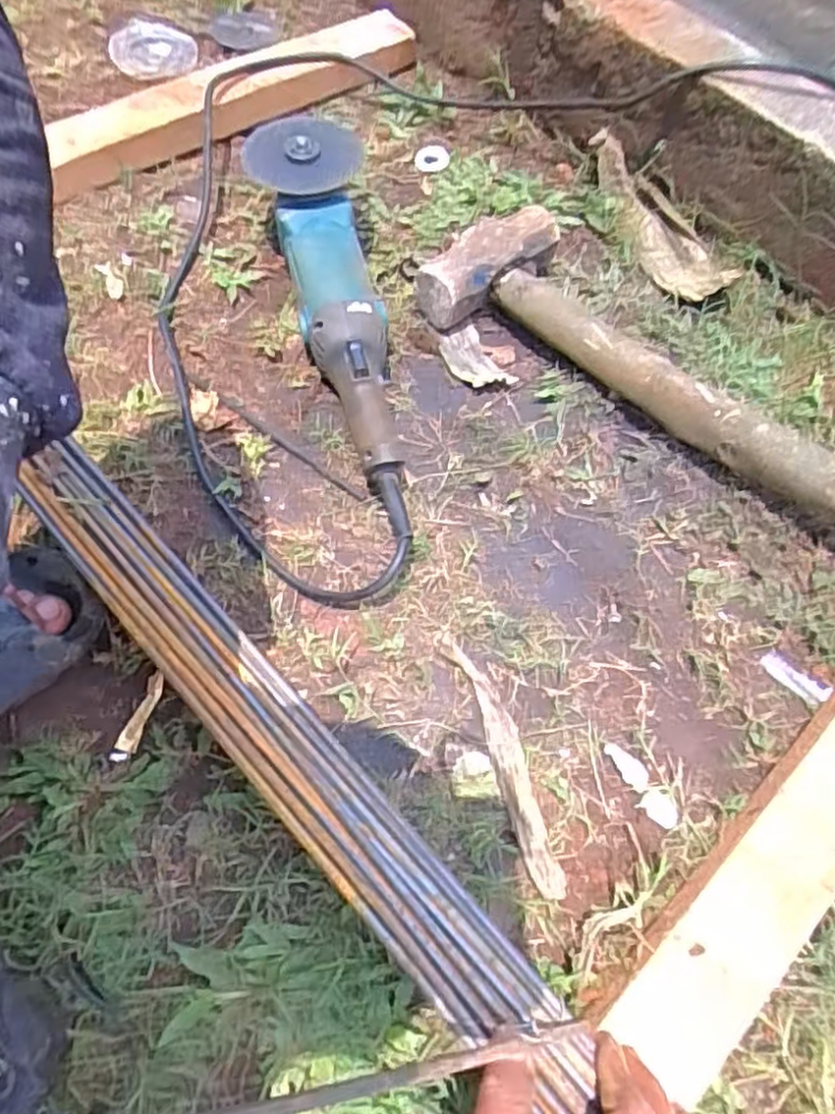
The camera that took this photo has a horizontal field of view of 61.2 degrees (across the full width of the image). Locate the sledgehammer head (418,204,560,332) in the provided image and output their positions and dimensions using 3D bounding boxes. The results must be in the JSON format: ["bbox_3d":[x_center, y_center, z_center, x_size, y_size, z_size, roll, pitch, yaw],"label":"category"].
[{"bbox_3d":[0.057,-0.252,0.606,0.137,0.052,0.056,-38,71,-19],"label":"sledgehammer head"}]

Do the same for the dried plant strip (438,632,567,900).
[{"bbox_3d":[0.055,0.123,0.436,0.026,0.018,0.162,-17,66,-11],"label":"dried plant strip"}]

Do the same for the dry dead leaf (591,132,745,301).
[{"bbox_3d":[0.222,-0.316,0.652,0.062,0.037,0.187,-18,66,-11],"label":"dry dead leaf"}]

